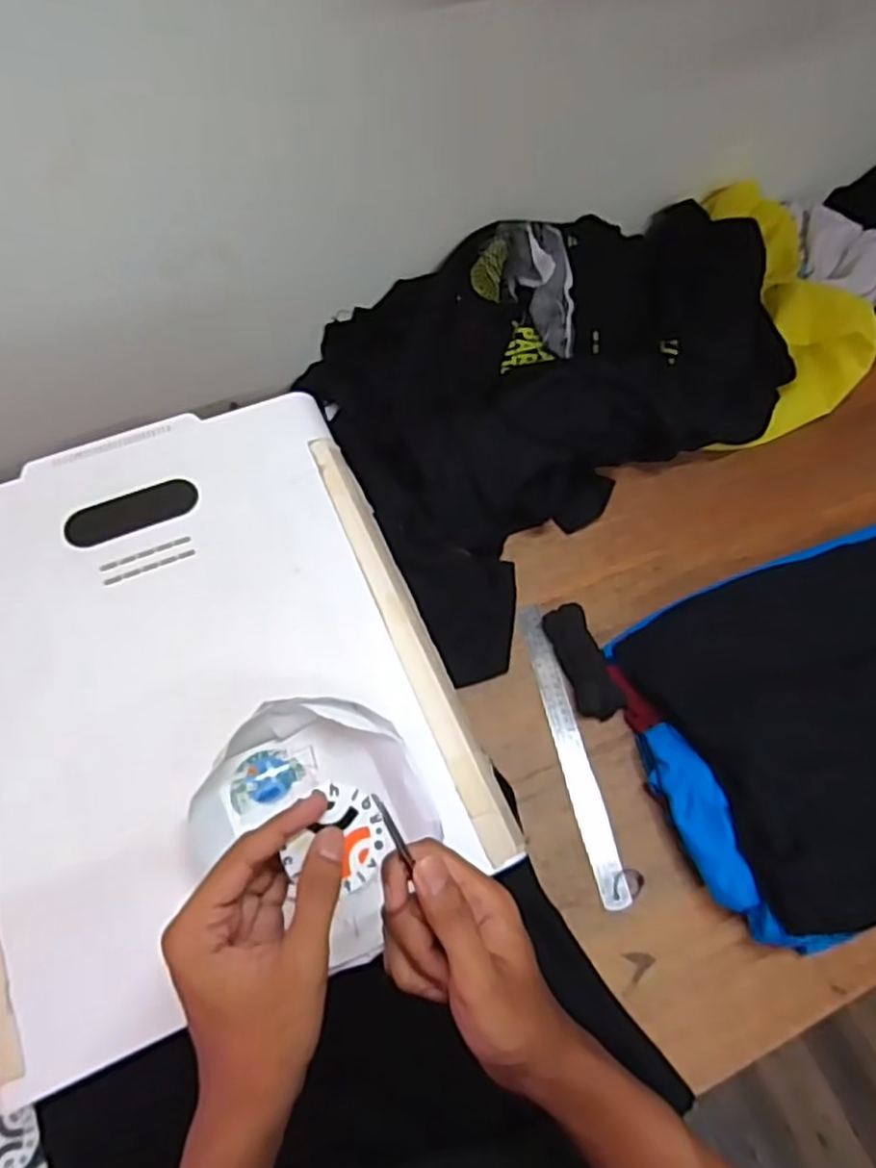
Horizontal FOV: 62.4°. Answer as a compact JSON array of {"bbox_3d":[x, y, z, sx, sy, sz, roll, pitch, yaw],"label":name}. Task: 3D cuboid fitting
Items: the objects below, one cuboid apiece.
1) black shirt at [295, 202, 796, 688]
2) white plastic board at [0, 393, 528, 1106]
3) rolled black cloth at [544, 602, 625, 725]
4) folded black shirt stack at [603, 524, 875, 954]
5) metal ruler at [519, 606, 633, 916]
[{"bbox_3d":[0.176,-0.243,0.887,0.557,0.149,0.464,-25,67,-14],"label":"black shirt"},{"bbox_3d":[-0.212,0.071,0.614,0.399,0.024,0.491,-22,67,-13],"label":"white plastic board"},{"bbox_3d":[0.160,0.085,0.793,0.044,0.029,0.127,-16,66,-10],"label":"rolled black cloth"},{"bbox_3d":[0.491,0.114,0.760,0.568,0.083,0.351,-19,66,-11],"label":"folded black shirt stack"},{"bbox_3d":[0.140,0.169,0.764,0.032,0.006,0.320,-14,64,1],"label":"metal ruler"}]

